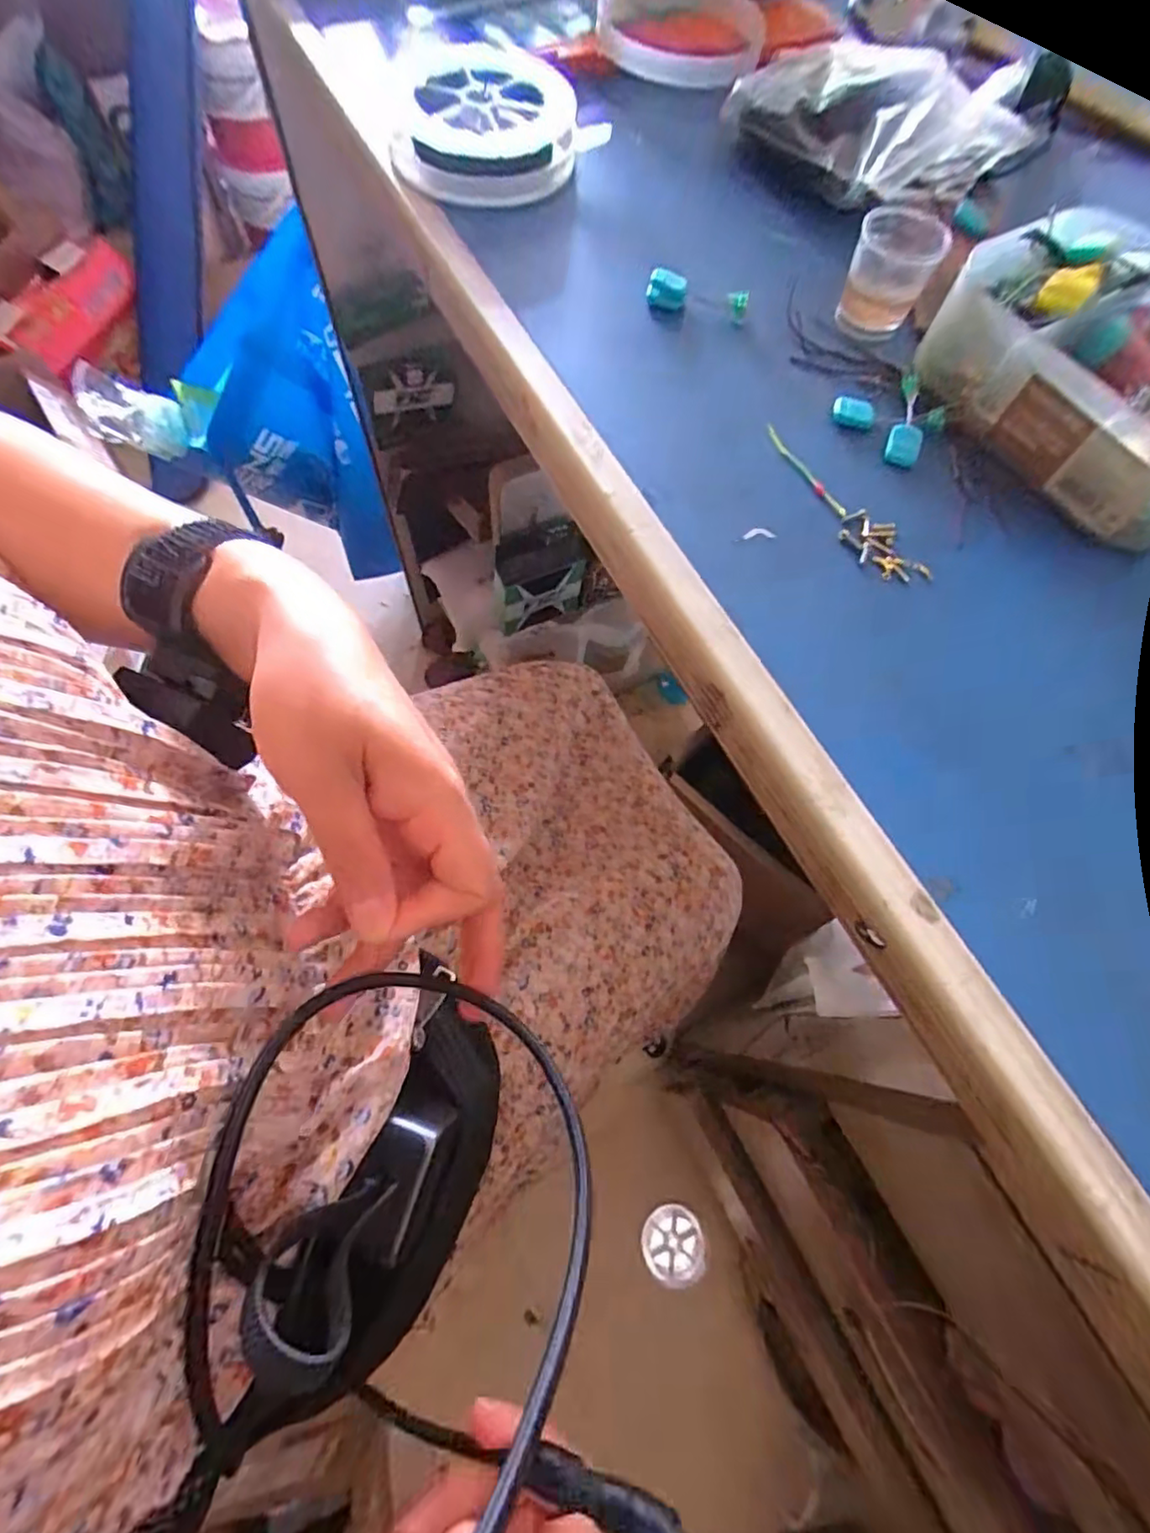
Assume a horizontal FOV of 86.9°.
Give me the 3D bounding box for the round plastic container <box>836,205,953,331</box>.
[{"bbox_3d":[0.151,-0.238,0.294,0.039,0.039,0.041,1,68,-3],"label":"round plastic container"}]

